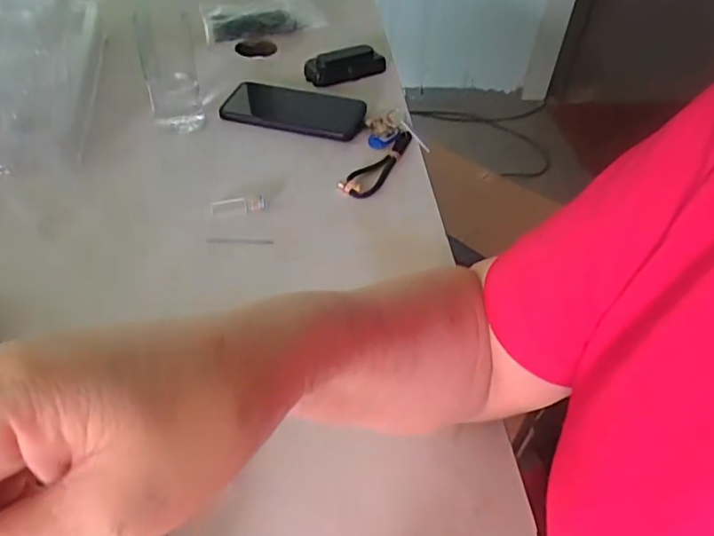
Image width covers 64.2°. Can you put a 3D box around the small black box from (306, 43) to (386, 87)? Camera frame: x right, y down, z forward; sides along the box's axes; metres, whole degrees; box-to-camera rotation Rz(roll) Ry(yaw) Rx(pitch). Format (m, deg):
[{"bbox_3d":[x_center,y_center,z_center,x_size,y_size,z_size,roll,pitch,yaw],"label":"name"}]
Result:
[{"bbox_3d":[-0.013,-0.275,0.770,0.111,0.032,0.048,-12,48,-16],"label":"small black box"}]

